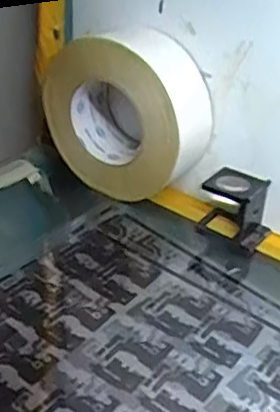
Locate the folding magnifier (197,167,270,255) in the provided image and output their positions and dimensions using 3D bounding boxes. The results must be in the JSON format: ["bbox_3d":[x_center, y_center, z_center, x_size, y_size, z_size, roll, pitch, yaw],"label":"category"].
[{"bbox_3d":[0.081,0.002,0.487,0.056,0.055,0.045,29,40,31],"label":"folding magnifier"}]

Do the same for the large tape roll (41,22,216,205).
[{"bbox_3d":[-0.012,-0.074,0.499,0.135,0.137,0.065,22,37,23],"label":"large tape roll"}]

